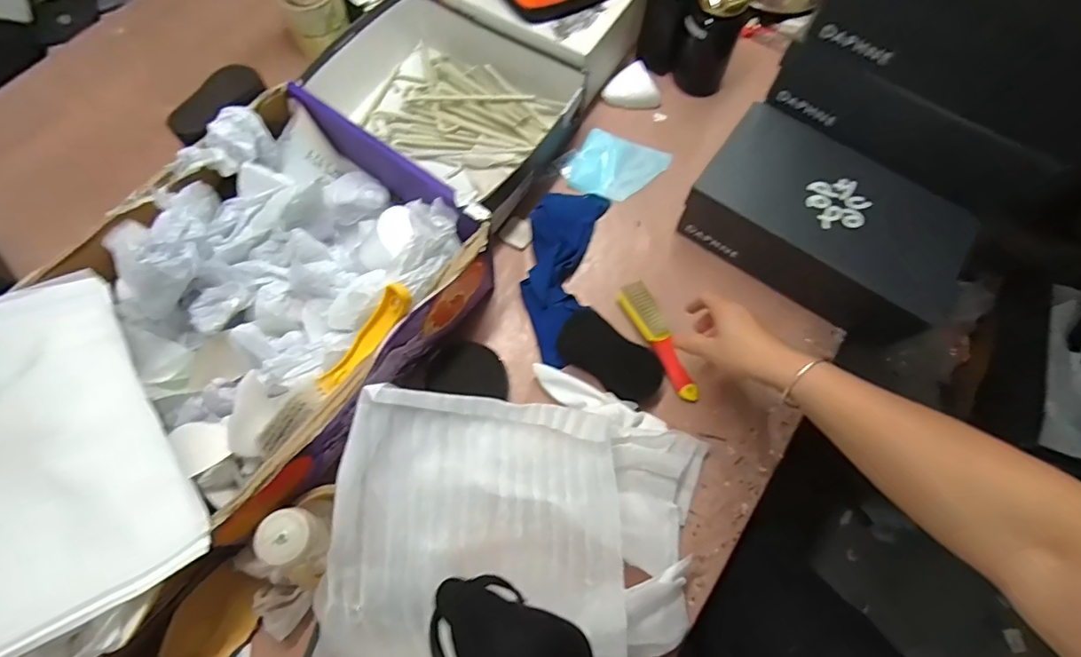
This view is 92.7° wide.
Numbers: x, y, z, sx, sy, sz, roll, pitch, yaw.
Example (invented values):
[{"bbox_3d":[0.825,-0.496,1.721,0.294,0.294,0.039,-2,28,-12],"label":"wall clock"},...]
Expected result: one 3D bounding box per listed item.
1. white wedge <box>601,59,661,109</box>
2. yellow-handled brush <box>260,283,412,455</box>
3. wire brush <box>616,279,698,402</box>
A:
[{"bbox_3d":[0.132,-0.351,0.765,0.068,0.032,0.079,-21,71,-9],"label":"white wedge"},{"bbox_3d":[-0.198,0.042,0.494,0.219,0.041,0.028,-46,75,6],"label":"yellow-handled brush"},{"bbox_3d":[0.147,0.013,0.629,0.036,0.020,0.155,-27,72,-11],"label":"wire brush"}]

